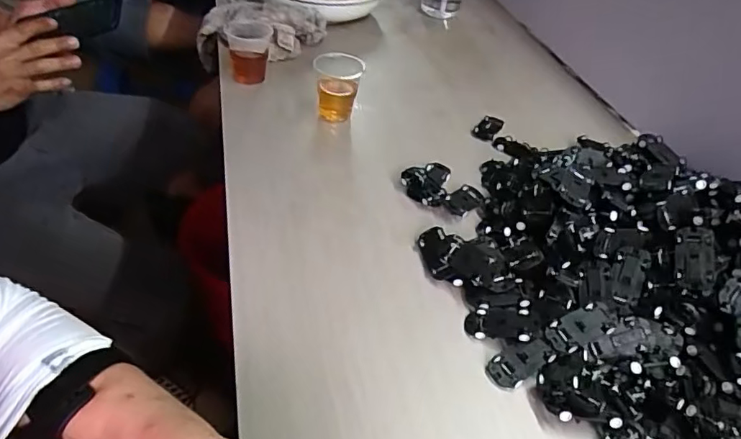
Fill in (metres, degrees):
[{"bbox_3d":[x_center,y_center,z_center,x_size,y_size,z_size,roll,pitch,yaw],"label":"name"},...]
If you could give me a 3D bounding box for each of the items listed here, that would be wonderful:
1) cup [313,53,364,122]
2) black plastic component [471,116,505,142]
[{"bbox_3d":[-0.043,-0.176,0.709,0.064,0.079,0.060,8,42,0],"label":"cup"},{"bbox_3d":[0.166,-0.129,0.740,0.031,0.008,0.055,28,45,20],"label":"black plastic component"}]

